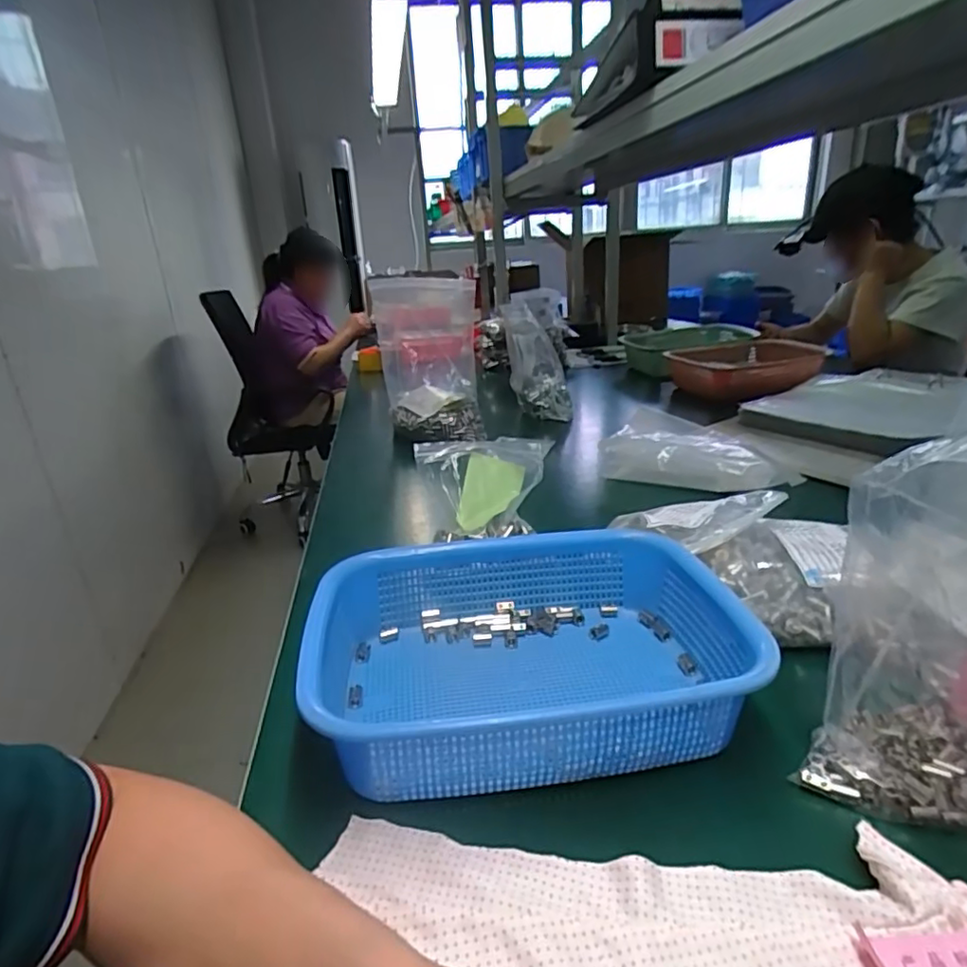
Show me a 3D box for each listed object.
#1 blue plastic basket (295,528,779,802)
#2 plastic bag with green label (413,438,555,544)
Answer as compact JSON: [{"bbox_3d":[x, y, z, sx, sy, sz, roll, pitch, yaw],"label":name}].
[{"bbox_3d":[0.029,0.113,0.413,0.268,0.074,0.200,-6,21,-5],"label":"blue plastic basket"},{"bbox_3d":[0.007,0.001,0.644,0.146,0.066,0.128,-7,22,-8],"label":"plastic bag with green label"}]

